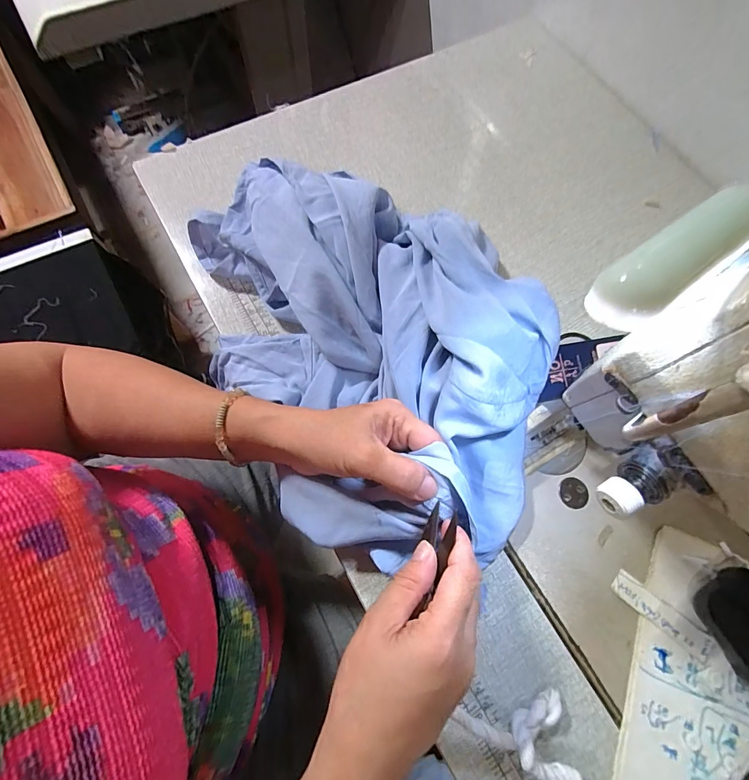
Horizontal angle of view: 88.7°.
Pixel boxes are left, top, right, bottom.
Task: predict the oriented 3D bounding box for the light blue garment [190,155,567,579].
[{"bbox_3d":[0.000,-0.041,0.303,0.232,0.078,0.340,-24,74,-10],"label":"light blue garment"}]

